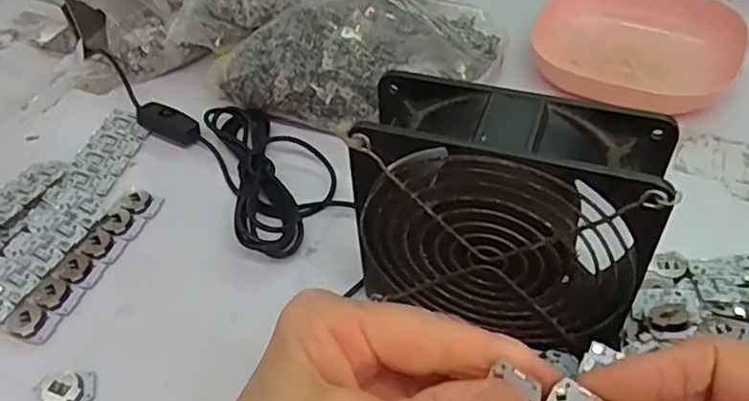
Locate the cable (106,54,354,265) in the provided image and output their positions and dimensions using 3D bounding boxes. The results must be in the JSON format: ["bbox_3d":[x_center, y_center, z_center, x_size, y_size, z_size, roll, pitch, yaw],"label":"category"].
[{"bbox_3d":[-0.100,-0.045,0.404,0.074,0.020,0.226,-31,51,-23],"label":"cable"}]

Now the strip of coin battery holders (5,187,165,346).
[{"bbox_3d":[-0.159,0.032,0.343,0.025,0.008,0.106,14,48,18],"label":"strip of coin battery holders"}]

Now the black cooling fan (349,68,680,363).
[{"bbox_3d":[0.055,0.012,0.265,0.113,0.119,0.044,14,49,18],"label":"black cooling fan"}]

